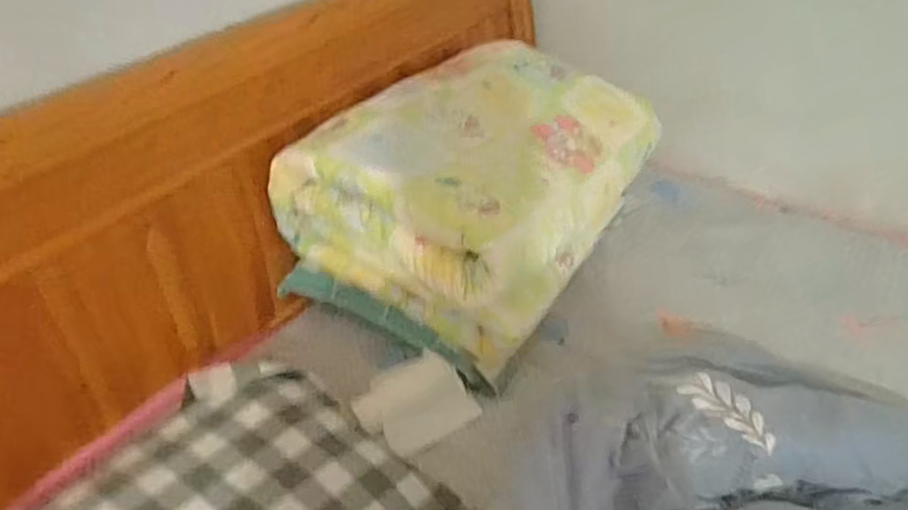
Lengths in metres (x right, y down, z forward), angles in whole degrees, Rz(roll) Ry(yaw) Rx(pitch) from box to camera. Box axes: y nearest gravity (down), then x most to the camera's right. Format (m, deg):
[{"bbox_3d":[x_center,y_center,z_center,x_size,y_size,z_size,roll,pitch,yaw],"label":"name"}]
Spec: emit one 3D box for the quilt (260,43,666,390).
[{"bbox_3d":[0.071,-0.159,1.318,0.425,0.269,0.679,23,42,24],"label":"quilt"}]

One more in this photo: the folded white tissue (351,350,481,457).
[{"bbox_3d":[-0.059,0.234,1.105,0.166,0.031,0.154,-28,47,-33],"label":"folded white tissue"}]

